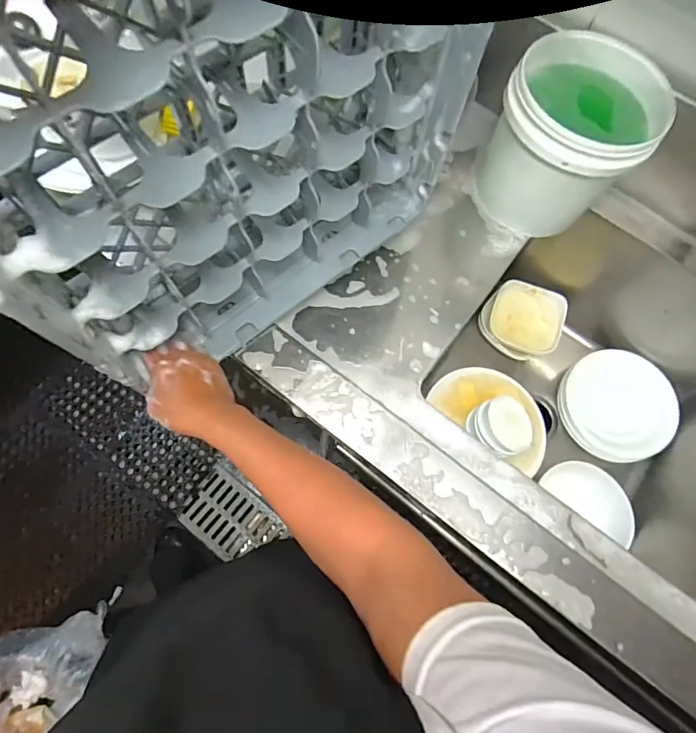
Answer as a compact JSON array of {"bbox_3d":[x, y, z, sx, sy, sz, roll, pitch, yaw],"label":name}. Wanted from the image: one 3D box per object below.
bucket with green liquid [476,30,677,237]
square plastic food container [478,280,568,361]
[{"bbox_3d":[0.322,-0.333,0.685,0.207,0.204,0.198,1,71,-2],"label":"bucket with green liquid"},{"bbox_3d":[0.386,-0.103,0.991,0.168,0.046,0.164,21,91,14],"label":"square plastic food container"}]

